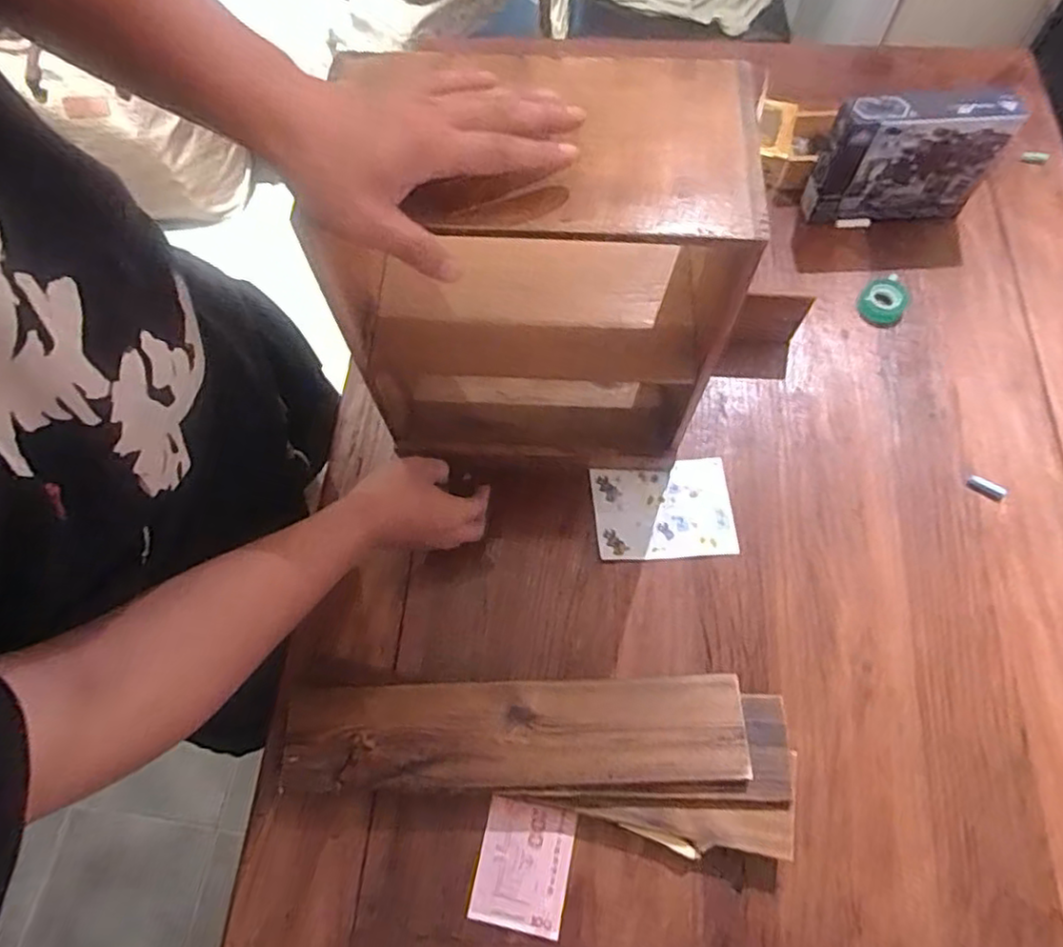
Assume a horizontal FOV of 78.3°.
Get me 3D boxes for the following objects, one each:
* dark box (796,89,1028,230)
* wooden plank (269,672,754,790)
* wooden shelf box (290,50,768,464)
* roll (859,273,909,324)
[{"bbox_3d":[0.437,-0.369,0.768,0.194,0.146,0.055,0,66,1],"label":"dark box"},{"bbox_3d":[-0.020,0.225,0.563,0.397,0.016,0.088,-3,63,3],"label":"wooden plank"},{"bbox_3d":[0.003,-0.147,0.579,0.294,0.339,0.152,1,66,1],"label":"wooden shelf box"},{"bbox_3d":[0.417,-0.203,0.771,0.055,0.014,0.054,0,66,1],"label":"roll"}]

